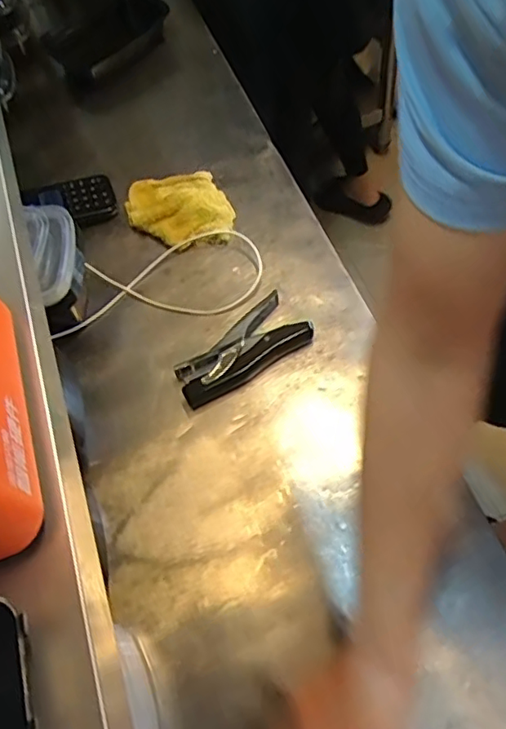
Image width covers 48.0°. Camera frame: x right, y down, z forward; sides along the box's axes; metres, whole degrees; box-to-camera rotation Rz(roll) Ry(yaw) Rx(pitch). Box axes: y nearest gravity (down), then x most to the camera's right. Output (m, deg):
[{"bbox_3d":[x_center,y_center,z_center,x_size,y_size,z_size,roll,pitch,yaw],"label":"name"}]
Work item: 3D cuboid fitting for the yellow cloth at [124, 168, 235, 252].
[{"bbox_3d":[-0.099,-0.209,0.744,0.142,0.035,0.117,-5,62,5],"label":"yellow cloth"}]

